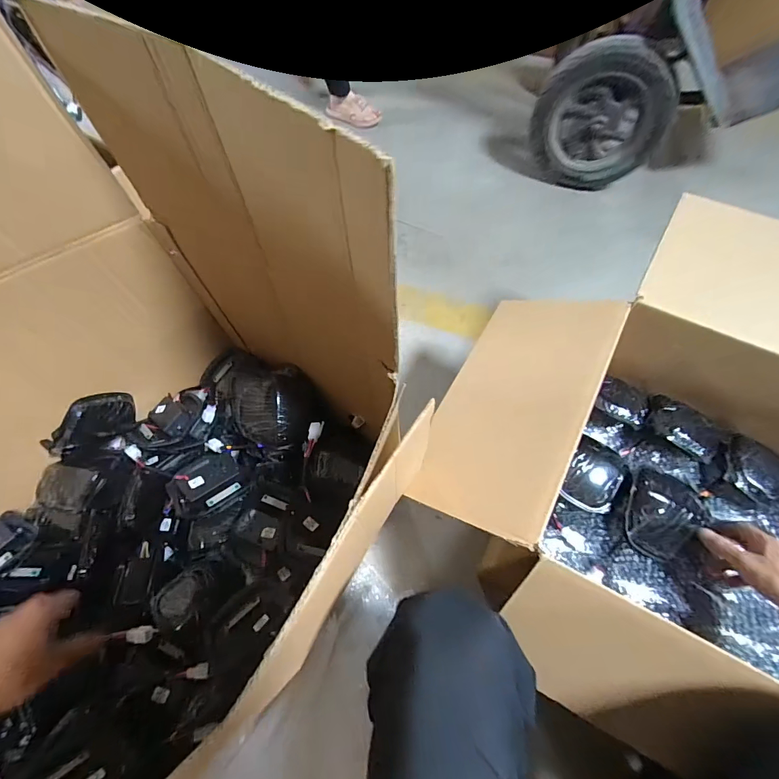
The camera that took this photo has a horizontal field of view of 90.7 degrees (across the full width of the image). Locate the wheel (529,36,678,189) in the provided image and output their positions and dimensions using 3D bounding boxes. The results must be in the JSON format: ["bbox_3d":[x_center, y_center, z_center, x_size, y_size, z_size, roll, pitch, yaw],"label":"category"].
[{"bbox_3d":[0.639,-0.813,1.170,0.381,0.386,0.074,11,62,8],"label":"wheel"}]

